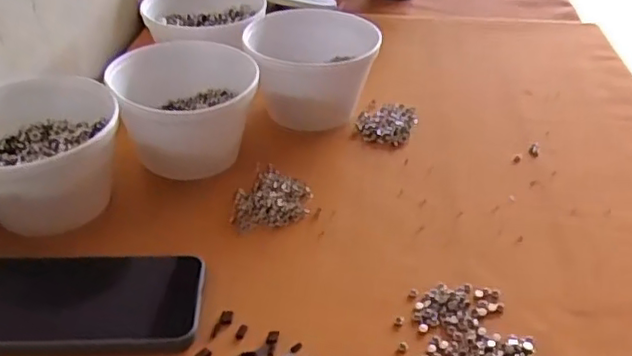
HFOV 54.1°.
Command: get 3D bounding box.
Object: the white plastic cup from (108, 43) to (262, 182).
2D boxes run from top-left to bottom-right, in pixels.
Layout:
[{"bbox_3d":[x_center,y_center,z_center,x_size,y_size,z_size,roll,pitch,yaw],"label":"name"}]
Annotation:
[{"bbox_3d":[-0.115,-0.055,0.550,0.121,0.084,0.123,0,37,0],"label":"white plastic cup"}]

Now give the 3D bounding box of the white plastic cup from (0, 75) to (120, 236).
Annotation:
[{"bbox_3d":[-0.216,-0.015,0.489,0.121,0.079,0.117,0,37,0],"label":"white plastic cup"}]

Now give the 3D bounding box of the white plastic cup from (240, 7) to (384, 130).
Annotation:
[{"bbox_3d":[-0.001,-0.108,0.621,0.121,0.081,0.126,2,37,3],"label":"white plastic cup"}]

